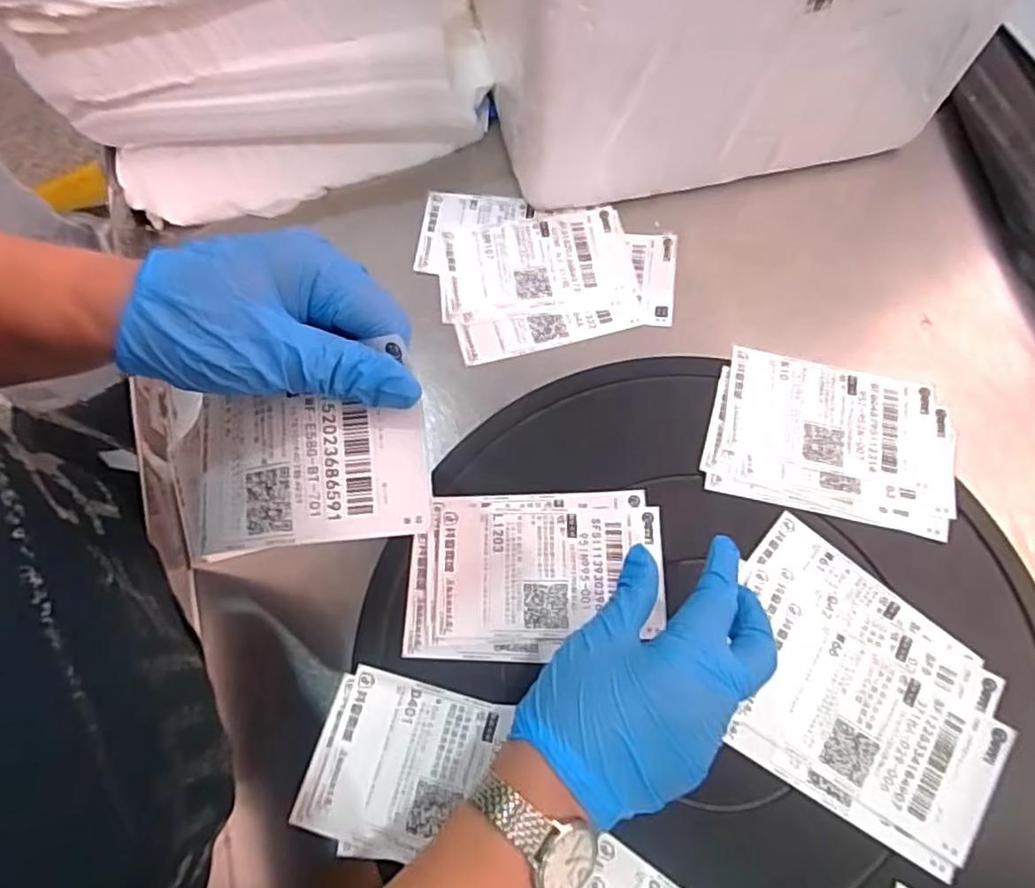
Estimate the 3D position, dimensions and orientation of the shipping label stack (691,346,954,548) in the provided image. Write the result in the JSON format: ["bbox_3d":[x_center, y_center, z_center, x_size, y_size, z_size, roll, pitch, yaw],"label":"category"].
[{"bbox_3d":[0.196,-0.005,0.420,0.145,0.004,0.102,13,71,5],"label":"shipping label stack"}]

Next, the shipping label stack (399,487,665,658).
[{"bbox_3d":[0.010,0.075,0.393,0.147,0.004,0.095,-1,70,0],"label":"shipping label stack"}]

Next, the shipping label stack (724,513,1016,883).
[{"bbox_3d":[0.186,0.134,0.368,0.154,0.004,0.125,32,73,11],"label":"shipping label stack"}]

